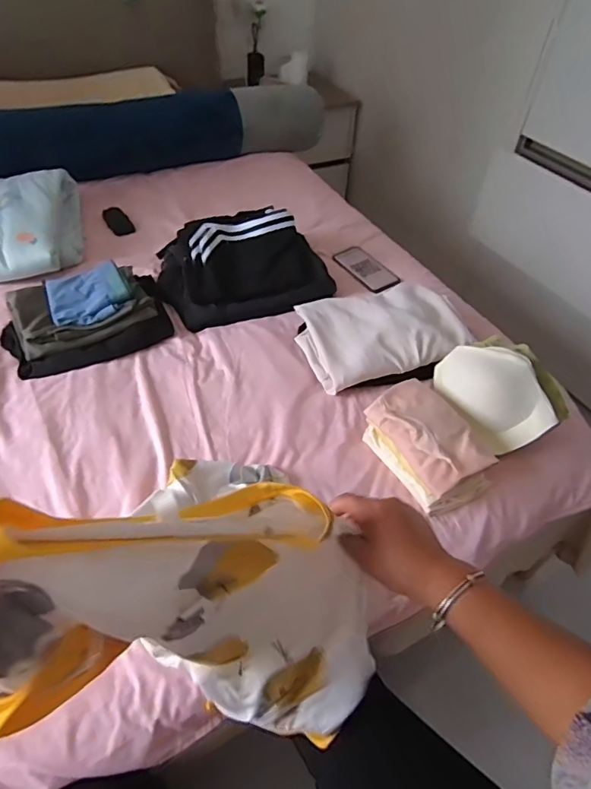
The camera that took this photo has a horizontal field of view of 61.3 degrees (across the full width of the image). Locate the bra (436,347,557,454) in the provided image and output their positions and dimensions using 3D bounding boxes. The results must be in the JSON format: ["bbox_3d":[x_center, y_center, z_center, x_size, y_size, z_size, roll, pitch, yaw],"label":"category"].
[{"bbox_3d":[0.317,-0.004,0.794,0.113,0.083,0.184,-21,52,-21],"label":"bra"}]

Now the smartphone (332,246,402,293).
[{"bbox_3d":[0.163,-0.288,1.132,0.082,0.010,0.183,-23,53,-23],"label":"smartphone"}]

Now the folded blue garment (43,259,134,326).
[{"bbox_3d":[-0.385,-0.189,0.928,0.143,0.038,0.139,-19,52,-20],"label":"folded blue garment"}]

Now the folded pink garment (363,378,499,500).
[{"bbox_3d":[0.198,0.053,0.754,0.099,0.043,0.190,-19,52,-20],"label":"folded pink garment"}]

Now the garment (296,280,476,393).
[{"bbox_3d":[0.158,-0.121,0.936,0.289,0.074,0.220,-12,49,-14],"label":"garment"}]

